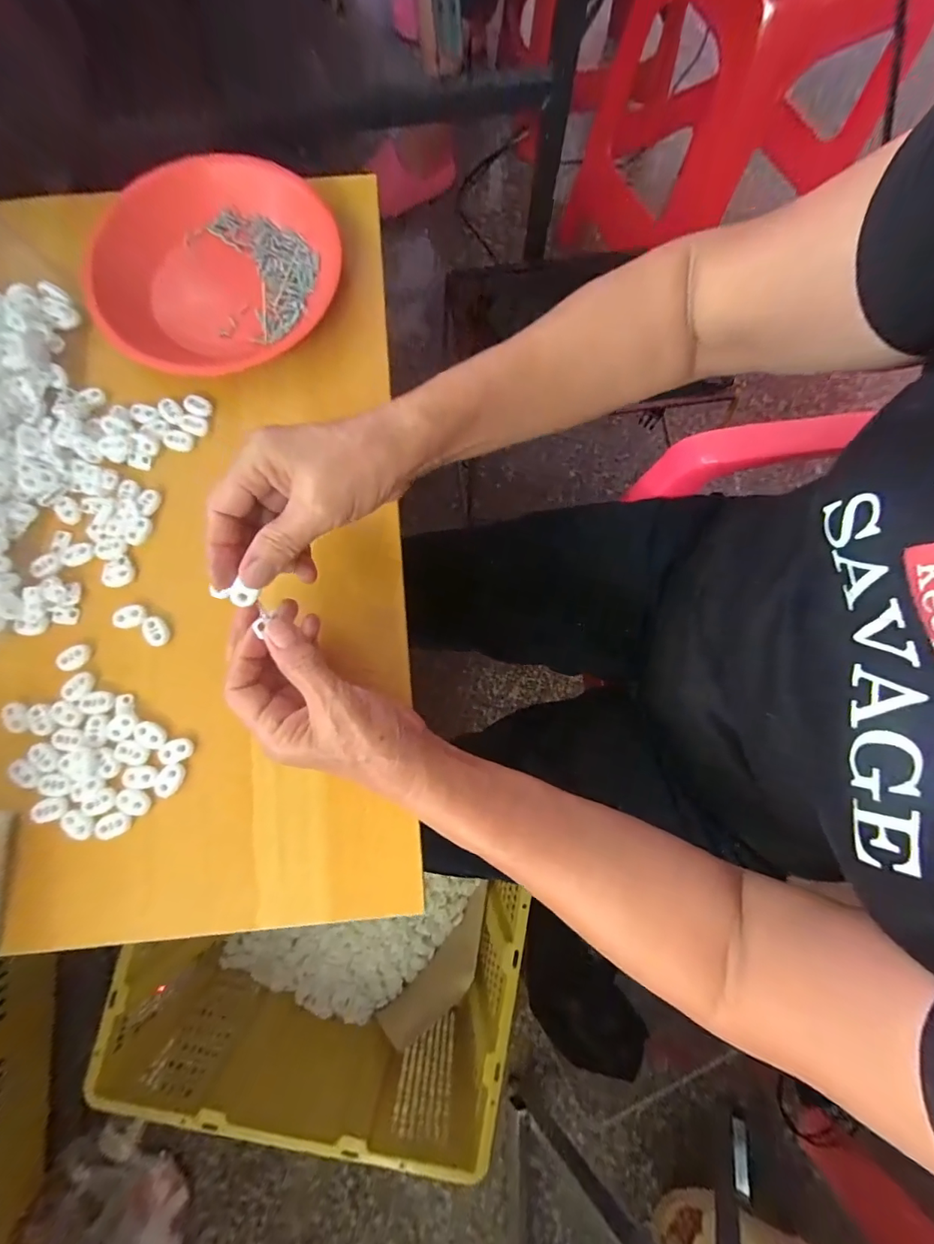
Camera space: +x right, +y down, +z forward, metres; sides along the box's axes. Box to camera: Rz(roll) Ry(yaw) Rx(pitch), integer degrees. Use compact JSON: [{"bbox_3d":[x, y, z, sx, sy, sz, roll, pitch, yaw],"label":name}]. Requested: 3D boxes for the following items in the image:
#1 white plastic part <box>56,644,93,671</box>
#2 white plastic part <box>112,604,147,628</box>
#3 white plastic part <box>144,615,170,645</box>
[{"bbox_3d":[-0.281,0.025,0.327,0.024,0.004,0.017,-35,82,-6],"label":"white plastic part"},{"bbox_3d":[-0.245,-0.004,0.332,0.024,0.004,0.016,-15,80,-3],"label":"white plastic part"},{"bbox_3d":[-0.223,0.006,0.329,0.015,0.004,0.022,-27,81,-5],"label":"white plastic part"}]

